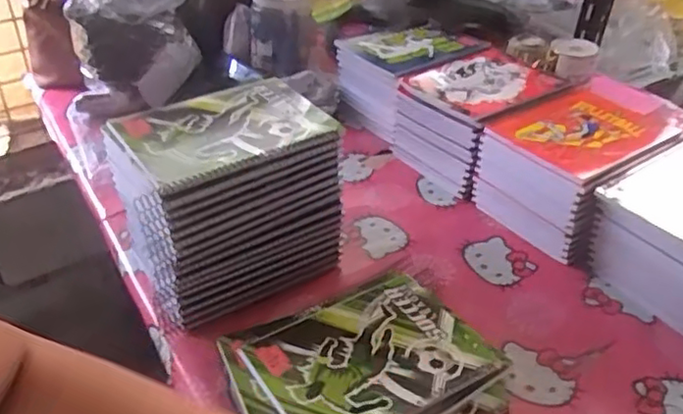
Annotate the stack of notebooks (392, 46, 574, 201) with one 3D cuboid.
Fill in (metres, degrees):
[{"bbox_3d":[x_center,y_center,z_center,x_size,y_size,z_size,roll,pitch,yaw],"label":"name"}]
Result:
[{"bbox_3d":[0.190,-0.126,0.928,0.197,0.123,0.174,-27,44,-31],"label":"stack of notebooks"}]

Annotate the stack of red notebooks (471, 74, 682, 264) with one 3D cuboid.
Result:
[{"bbox_3d":[0.295,-0.046,0.823,0.196,0.123,0.170,-25,43,-29],"label":"stack of red notebooks"}]

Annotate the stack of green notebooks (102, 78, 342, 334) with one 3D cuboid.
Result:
[{"bbox_3d":[-0.130,-0.004,0.704,0.221,0.189,0.152,-25,43,-29],"label":"stack of green notebooks"}]

